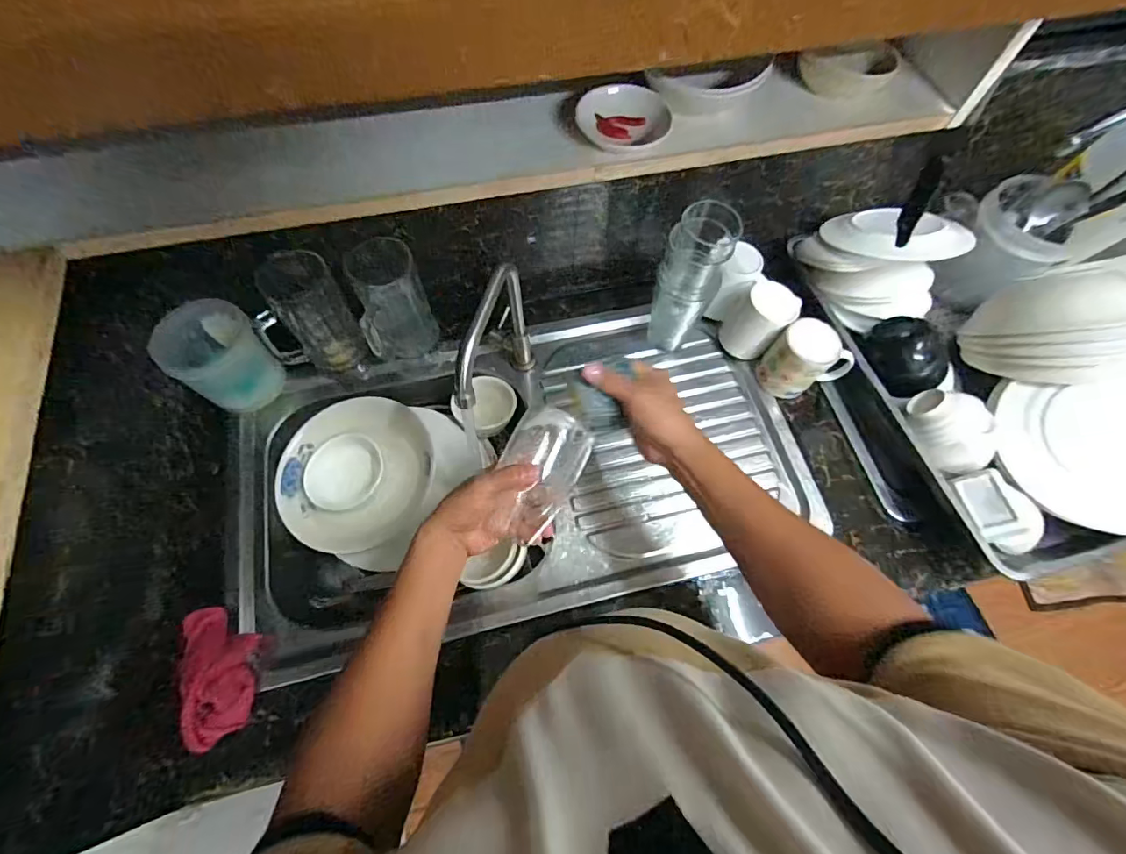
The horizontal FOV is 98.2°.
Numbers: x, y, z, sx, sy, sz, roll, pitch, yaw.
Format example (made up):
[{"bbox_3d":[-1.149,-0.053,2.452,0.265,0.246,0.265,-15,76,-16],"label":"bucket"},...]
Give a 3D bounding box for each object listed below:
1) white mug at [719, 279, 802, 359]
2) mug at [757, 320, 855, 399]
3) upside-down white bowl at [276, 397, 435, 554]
[{"bbox_3d":[0.292,-0.161,0.755,0.089,0.108,0.086,1,66,-2],"label":"white mug"},{"bbox_3d":[0.358,-0.097,0.721,0.095,0.113,0.083,-24,69,-12],"label":"mug"},{"bbox_3d":[-0.289,0.064,0.691,0.210,0.061,0.207,1,66,-2],"label":"upside-down white bowl"}]

